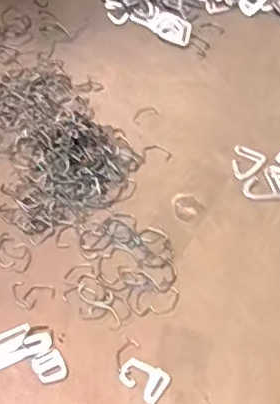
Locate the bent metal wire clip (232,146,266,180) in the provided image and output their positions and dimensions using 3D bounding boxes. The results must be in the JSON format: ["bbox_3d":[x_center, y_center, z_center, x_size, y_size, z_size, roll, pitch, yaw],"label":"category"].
[{"bbox_3d":[0.119,-0.043,0.629,0.035,0.004,0.042,20,59,11],"label":"bent metal wire clip"}]

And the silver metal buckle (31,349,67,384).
[{"bbox_3d":[-0.082,0.149,0.509,0.025,0.004,0.029,-25,61,-17],"label":"silver metal buckle"}]

